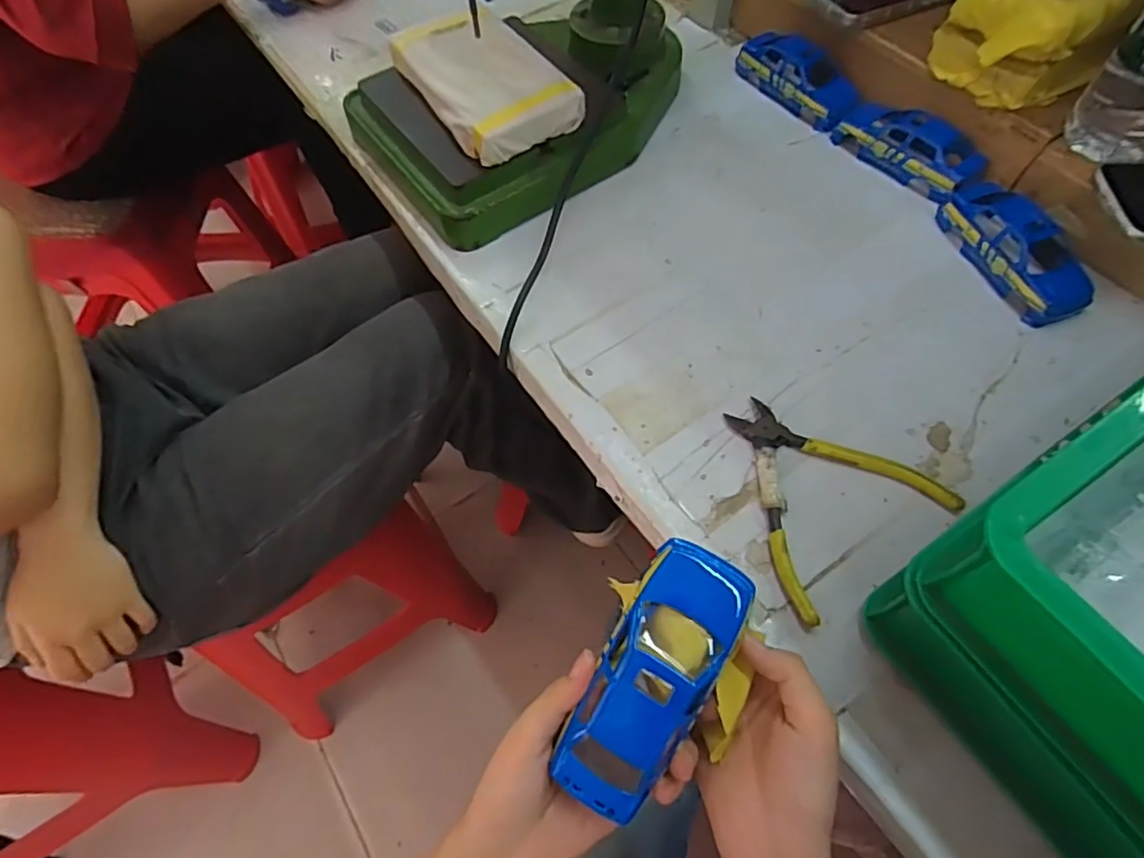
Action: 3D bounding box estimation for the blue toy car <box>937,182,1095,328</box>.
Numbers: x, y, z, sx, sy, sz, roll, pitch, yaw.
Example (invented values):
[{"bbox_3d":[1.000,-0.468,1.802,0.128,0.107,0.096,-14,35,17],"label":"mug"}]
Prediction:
[{"bbox_3d":[0.348,-0.142,0.474,0.061,0.030,0.129,-18,63,-6],"label":"blue toy car"}]

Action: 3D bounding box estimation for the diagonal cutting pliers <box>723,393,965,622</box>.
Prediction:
[{"bbox_3d":[0.174,0.037,0.397,0.126,0.012,0.144,-17,63,-5],"label":"diagonal cutting pliers"}]

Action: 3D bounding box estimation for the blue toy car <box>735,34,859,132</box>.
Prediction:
[{"bbox_3d":[0.215,-0.340,0.588,0.049,0.033,0.129,-34,66,-13],"label":"blue toy car"}]

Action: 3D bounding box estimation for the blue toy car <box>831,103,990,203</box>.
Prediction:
[{"bbox_3d":[0.295,-0.250,0.531,0.057,0.039,0.130,-36,66,-16],"label":"blue toy car"}]

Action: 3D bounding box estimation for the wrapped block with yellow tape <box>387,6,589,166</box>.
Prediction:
[{"bbox_3d":[-0.076,-0.300,0.521,0.103,0.029,0.167,-30,64,-15],"label":"wrapped block with yellow tape"}]

